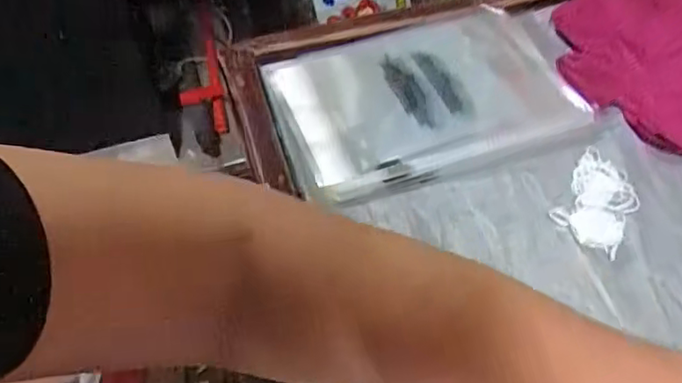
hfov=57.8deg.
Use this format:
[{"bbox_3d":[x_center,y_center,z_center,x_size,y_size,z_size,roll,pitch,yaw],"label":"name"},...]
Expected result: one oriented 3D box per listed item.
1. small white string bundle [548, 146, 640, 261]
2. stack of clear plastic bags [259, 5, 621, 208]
[{"bbox_3d":[0.158,0.006,0.379,0.041,0.006,0.069,28,55,20],"label":"small white string bundle"},{"bbox_3d":[0.061,-0.070,0.434,0.211,0.010,0.142,-14,53,-13],"label":"stack of clear plastic bags"}]

